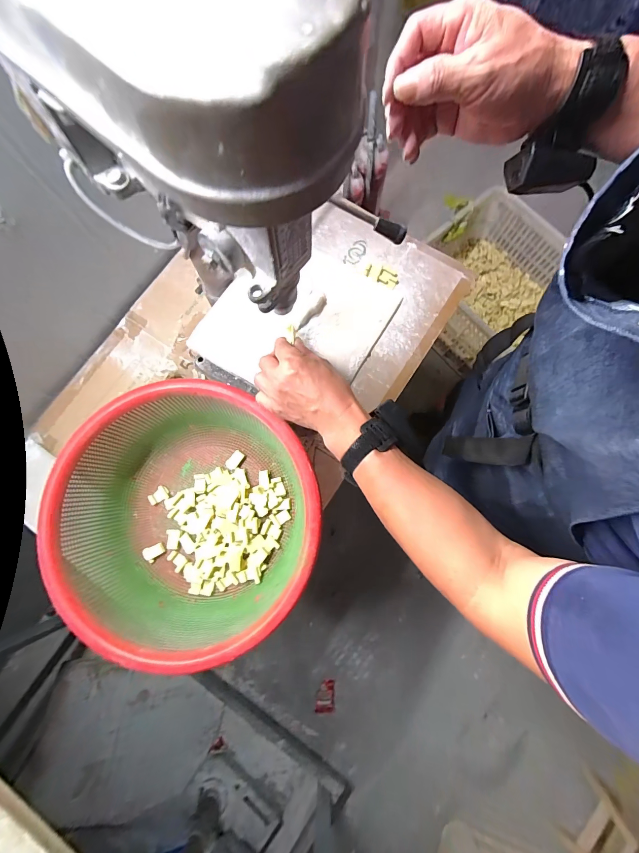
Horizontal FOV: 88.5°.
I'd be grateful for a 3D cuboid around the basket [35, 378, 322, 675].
[{"bbox_3d":[-0.218,0.154,0.568,0.409,0.152,0.407,0,78,2],"label":"basket"}]

